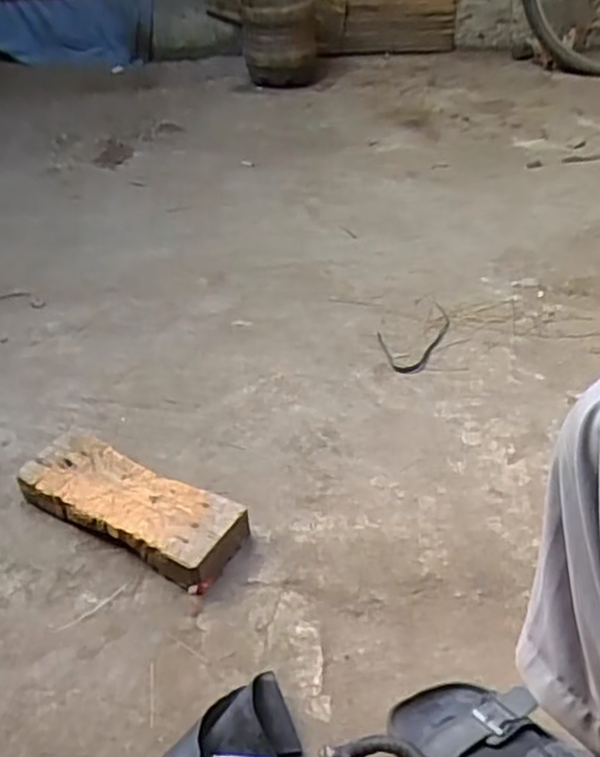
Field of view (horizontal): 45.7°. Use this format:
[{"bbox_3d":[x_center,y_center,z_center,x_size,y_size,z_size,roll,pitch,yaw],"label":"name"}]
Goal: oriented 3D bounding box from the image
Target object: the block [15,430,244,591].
[{"bbox_3d":[-0.211,0.158,0.893,0.289,0.058,0.109,18,42,25],"label":"block"}]

